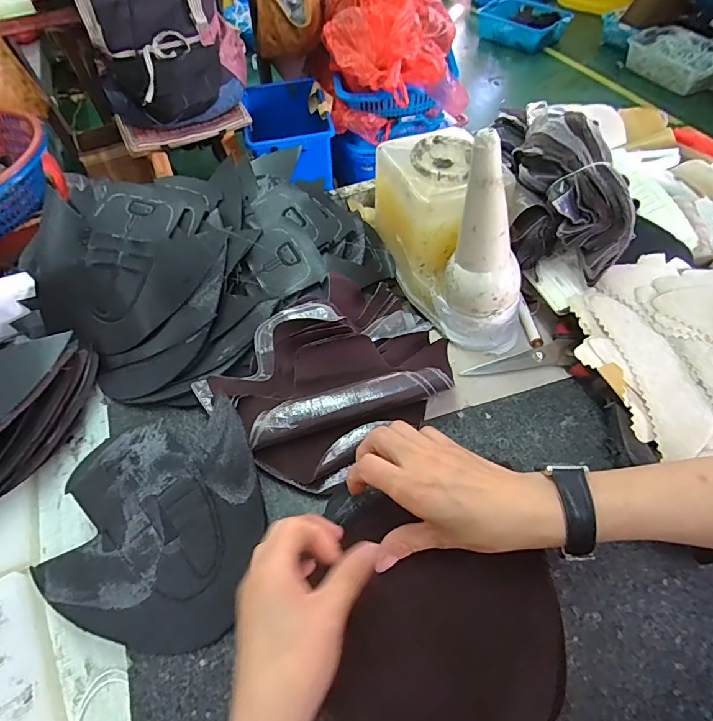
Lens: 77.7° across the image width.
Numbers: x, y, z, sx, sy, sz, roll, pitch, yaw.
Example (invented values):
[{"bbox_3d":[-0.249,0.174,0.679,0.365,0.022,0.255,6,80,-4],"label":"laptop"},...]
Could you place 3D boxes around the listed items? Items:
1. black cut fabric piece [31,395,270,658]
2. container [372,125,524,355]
[{"bbox_3d":[-0.155,0.121,0.353,0.161,0.028,0.175,-2,55,2],"label":"black cut fabric piece"},{"bbox_3d":[0.097,-0.136,0.419,0.097,0.171,0.205,-20,57,-10],"label":"container"}]

